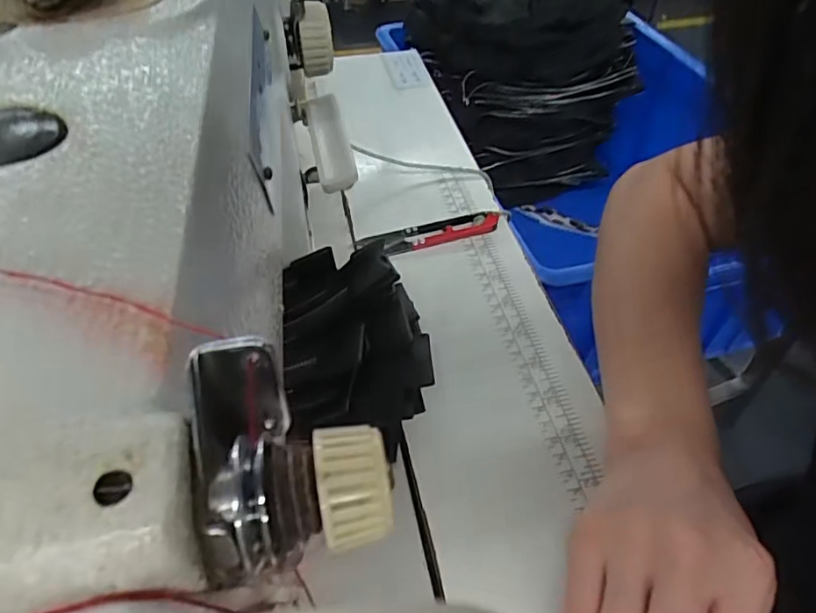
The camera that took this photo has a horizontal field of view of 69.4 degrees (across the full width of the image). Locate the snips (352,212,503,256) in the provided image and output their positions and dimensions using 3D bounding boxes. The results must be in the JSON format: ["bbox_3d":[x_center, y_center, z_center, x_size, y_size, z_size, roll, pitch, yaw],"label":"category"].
[{"bbox_3d":[0.016,-0.052,0.415,0.101,0.011,0.021,-13,48,-12],"label":"snips"}]

